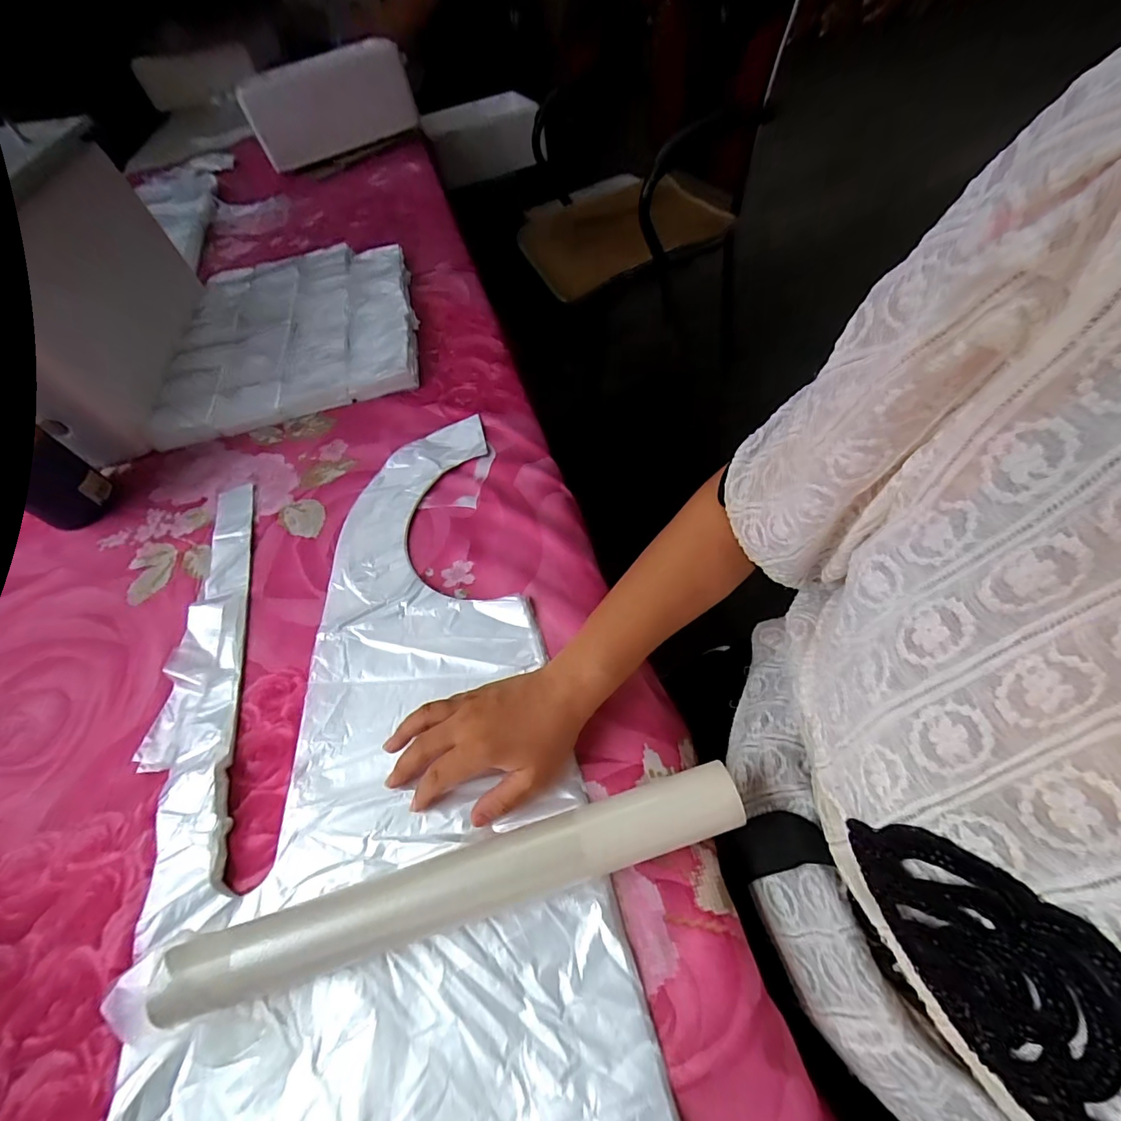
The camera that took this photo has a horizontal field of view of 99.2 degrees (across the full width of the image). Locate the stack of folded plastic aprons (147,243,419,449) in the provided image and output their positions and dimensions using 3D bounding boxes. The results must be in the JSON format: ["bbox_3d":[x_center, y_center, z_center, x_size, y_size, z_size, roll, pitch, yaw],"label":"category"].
[{"bbox_3d":[-0.400,-0.375,0.734,0.354,0.033,0.451,-13,55,1],"label":"stack of folded plastic aprons"}]

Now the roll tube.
[{"bbox_3d":[-0.059,0.200,0.297,0.350,0.040,0.039,-17,55,-2],"label":"roll tube"}]

